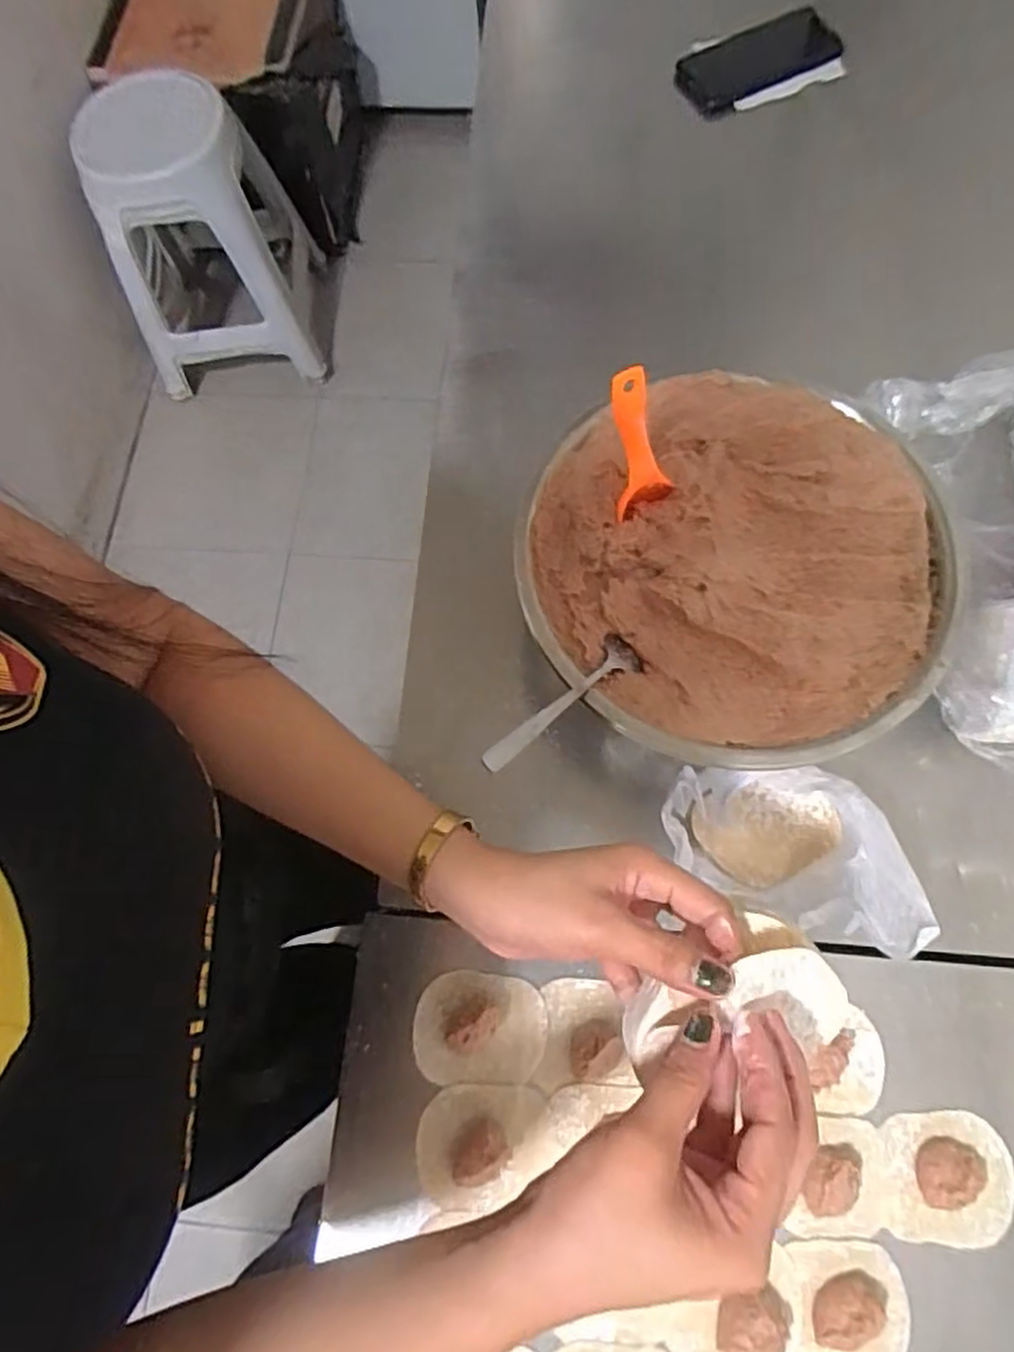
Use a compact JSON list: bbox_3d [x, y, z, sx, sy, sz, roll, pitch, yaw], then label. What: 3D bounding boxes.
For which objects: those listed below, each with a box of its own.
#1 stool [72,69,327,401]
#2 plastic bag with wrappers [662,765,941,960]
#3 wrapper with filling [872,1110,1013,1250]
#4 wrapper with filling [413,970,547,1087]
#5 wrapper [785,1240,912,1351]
[{"bbox_3d":[-0.587,-0.857,1.447,0.346,0.466,0.357,-6,71,1],"label":"stool"},{"bbox_3d":[0.185,0.113,0.492,0.163,0.095,0.106,27,75,11],"label":"plastic bag with wrappers"},{"bbox_3d":[0.283,0.320,0.460,0.083,0.023,0.073,-3,71,2],"label":"wrapper with filling"},{"bbox_3d":[-0.019,0.241,0.496,0.089,0.030,0.069,1,72,3],"label":"wrapper with filling"},{"bbox_3d":[0.210,0.386,0.441,0.070,0.022,0.067,0,72,3],"label":"wrapper"}]

